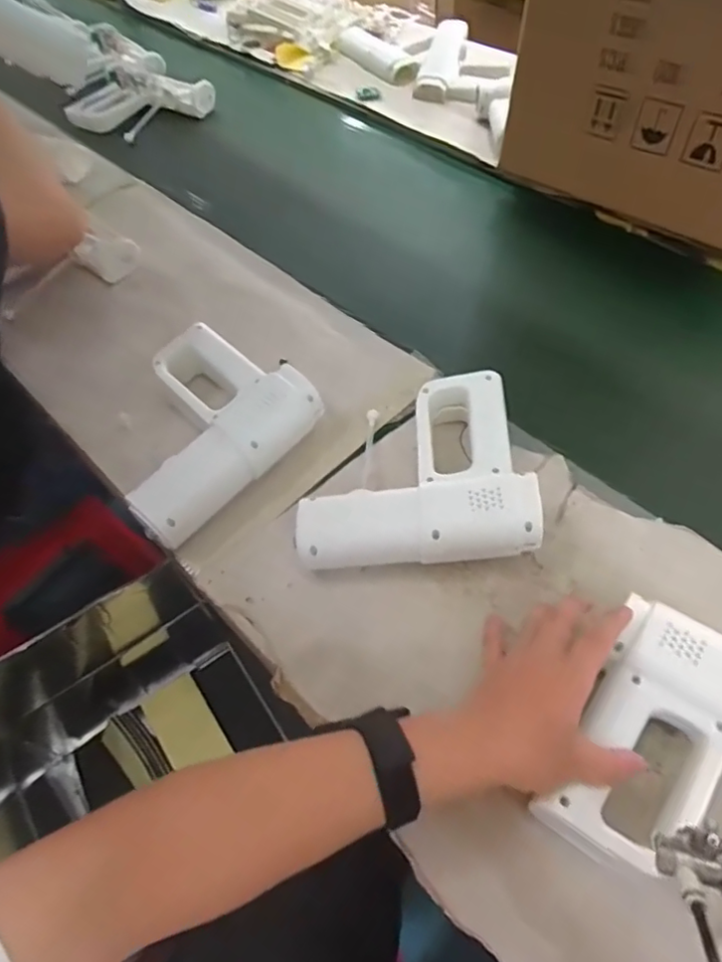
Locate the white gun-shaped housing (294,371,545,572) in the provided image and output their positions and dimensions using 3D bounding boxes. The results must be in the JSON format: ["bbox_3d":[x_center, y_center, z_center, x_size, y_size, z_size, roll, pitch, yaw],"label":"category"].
[{"bbox_3d":[0.045,-0.005,0.545,0.204,0.068,0.181,-6,55,0],"label":"white gun-shaped housing"}]

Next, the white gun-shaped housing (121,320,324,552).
[{"bbox_3d":[-0.175,-0.057,0.603,0.188,0.073,0.212,35,65,24],"label":"white gun-shaped housing"}]

